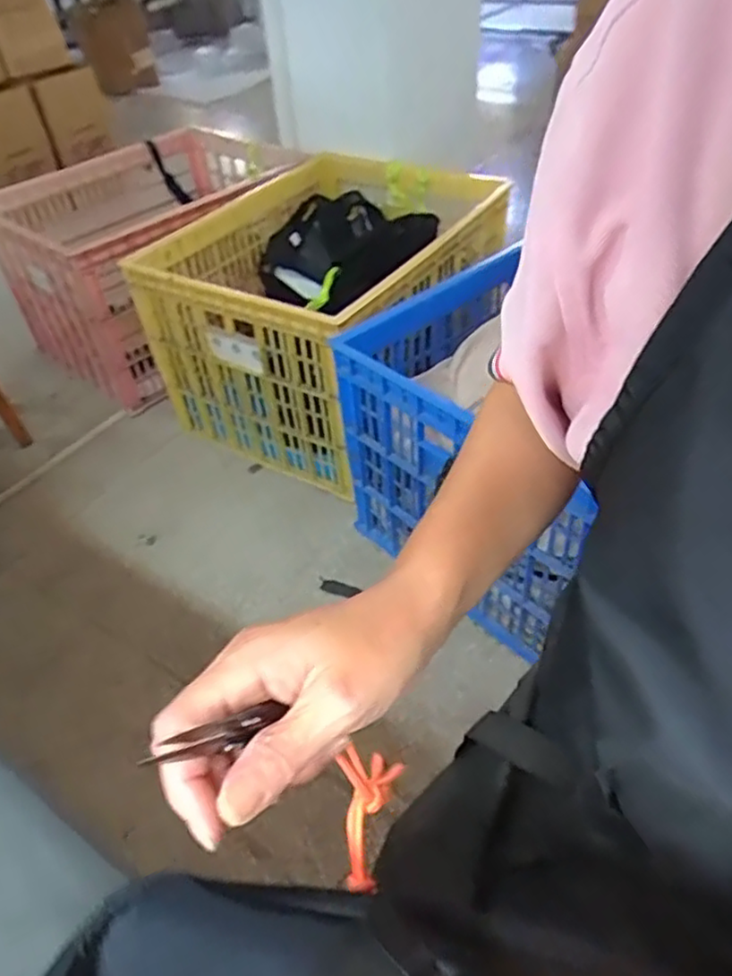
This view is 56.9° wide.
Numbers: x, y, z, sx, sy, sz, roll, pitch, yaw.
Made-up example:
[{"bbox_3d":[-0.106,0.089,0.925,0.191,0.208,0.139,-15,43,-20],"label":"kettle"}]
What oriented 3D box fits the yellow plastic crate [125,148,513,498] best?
[{"bbox_3d":[-0.057,-0.498,1.805,0.627,0.488,0.834,24,51,28],"label":"yellow plastic crate"}]

